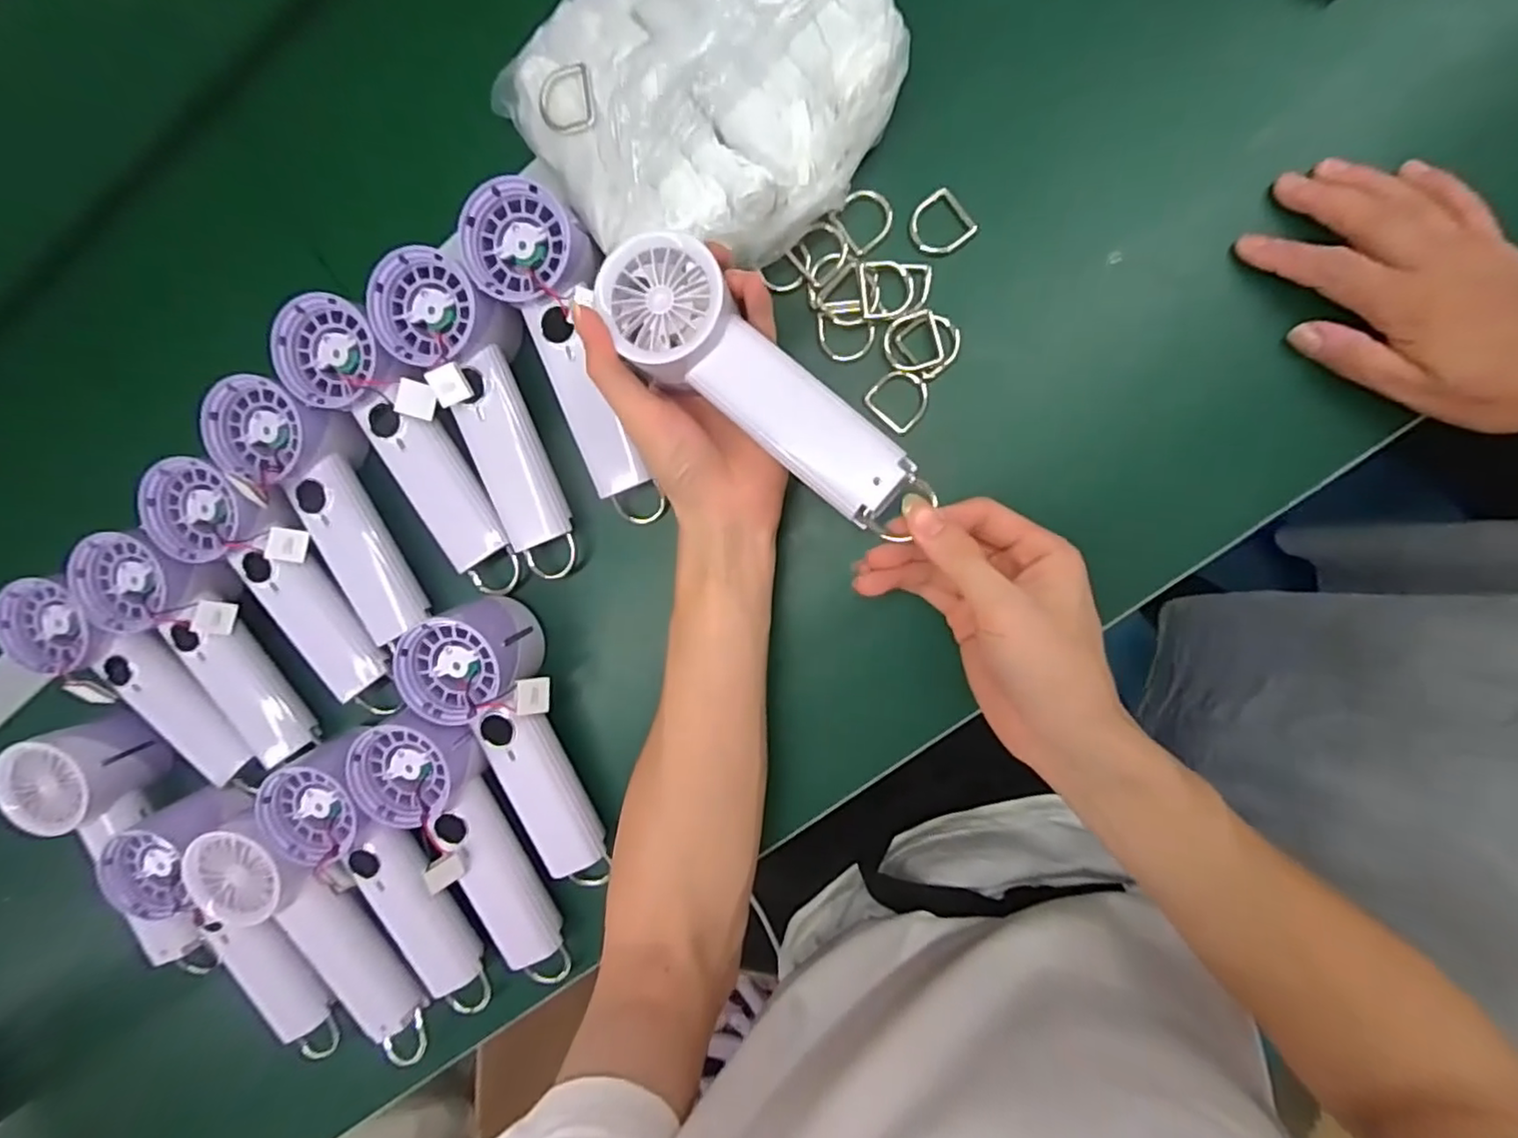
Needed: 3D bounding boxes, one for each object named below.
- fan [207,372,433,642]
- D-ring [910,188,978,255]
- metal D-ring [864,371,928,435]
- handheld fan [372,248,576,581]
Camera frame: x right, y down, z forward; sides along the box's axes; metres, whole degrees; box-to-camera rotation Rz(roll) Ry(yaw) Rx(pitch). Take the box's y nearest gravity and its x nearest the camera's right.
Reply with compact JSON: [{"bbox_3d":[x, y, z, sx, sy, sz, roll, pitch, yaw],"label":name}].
[{"bbox_3d":[-0.266,-0.037,0.408,0.064,0.049,0.175,-24,106,9],"label":"fan"},{"bbox_3d":[0.104,-0.198,0.374,0.032,0.008,0.033,-31,85,9],"label":"D-ring"},{"bbox_3d":[0.081,-0.098,0.375,0.033,0.006,0.034,41,90,6],"label":"metal D-ring"},{"bbox_3d":[-0.157,-0.090,0.384,0.063,0.045,0.189,-20,104,10],"label":"handheld fan"}]

